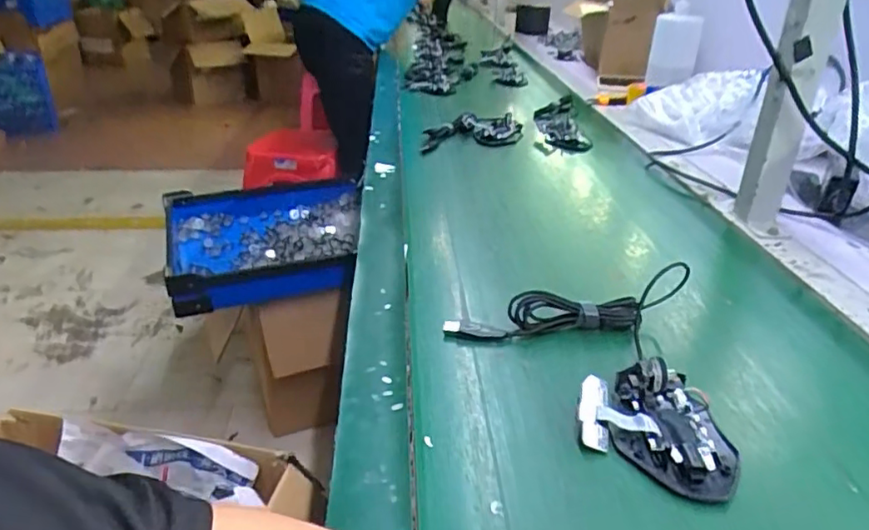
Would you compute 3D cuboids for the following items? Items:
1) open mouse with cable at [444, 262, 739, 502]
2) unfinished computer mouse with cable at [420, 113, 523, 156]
[{"bbox_3d":[0.154,0.064,0.470,0.196,0.032,0.230,-22,36,-35],"label":"open mouse with cable"},{"bbox_3d":[0.060,-0.224,1.004,0.193,0.039,0.100,-7,30,-14],"label":"unfinished computer mouse with cable"}]

